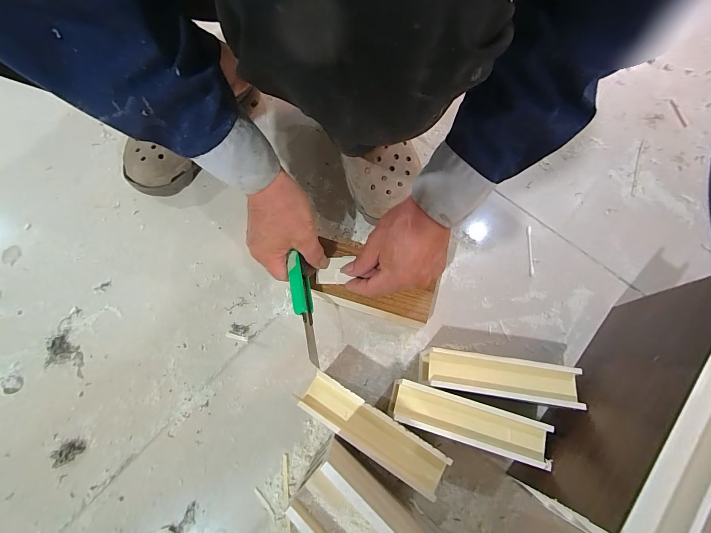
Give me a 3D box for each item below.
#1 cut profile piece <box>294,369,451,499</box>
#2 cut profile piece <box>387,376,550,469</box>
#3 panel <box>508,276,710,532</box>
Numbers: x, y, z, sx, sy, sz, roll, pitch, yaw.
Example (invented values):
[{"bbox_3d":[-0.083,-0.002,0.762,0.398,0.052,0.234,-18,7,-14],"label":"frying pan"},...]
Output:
[{"bbox_3d":[0.017,0.166,0.328,0.155,0.017,0.040,31,72,10],"label":"cut profile piece"},{"bbox_3d":[0.114,0.165,0.351,0.159,0.071,0.043,17,70,5],"label":"cut profile piece"},{"bbox_3d":[0.273,0.127,0.319,0.050,0.164,0.263,42,74,13],"label":"panel"}]

